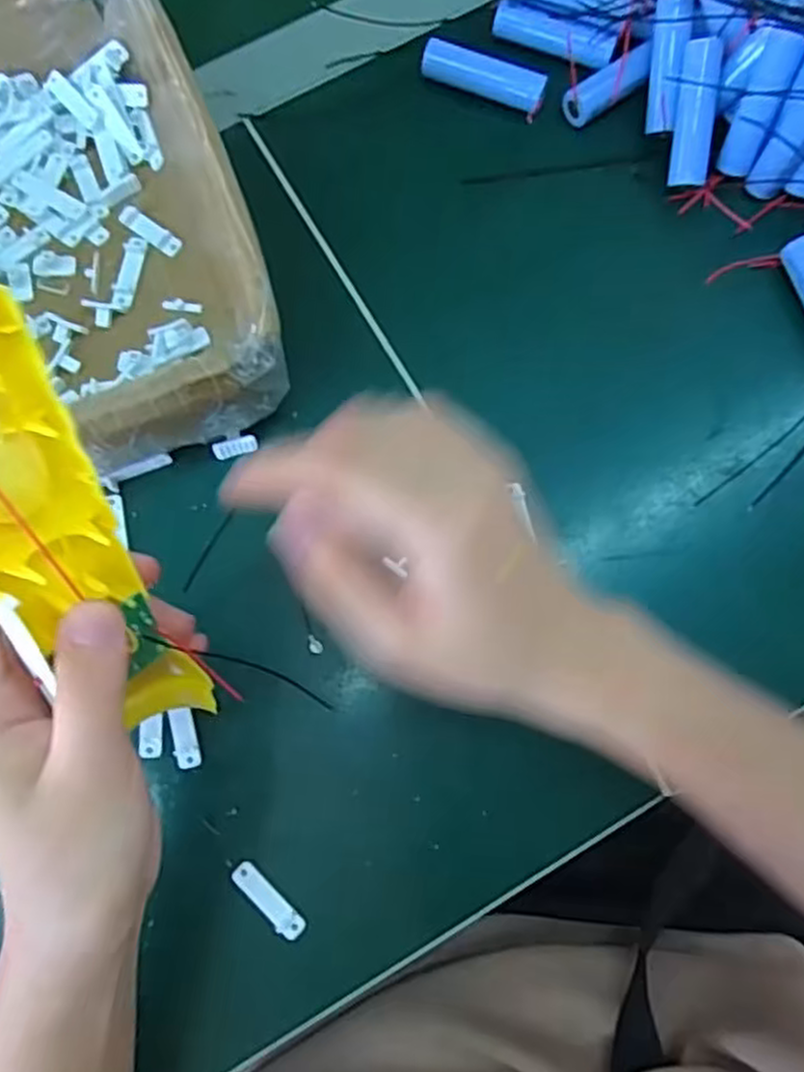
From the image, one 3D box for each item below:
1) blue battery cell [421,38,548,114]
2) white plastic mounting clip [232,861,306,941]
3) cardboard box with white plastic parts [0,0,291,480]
[{"bbox_3d":[0.043,-0.240,0.397,0.065,0.014,0.018,25,80,4],"label":"blue battery cell"},{"bbox_3d":[-0.057,0.156,0.324,0.038,0.005,0.009,43,82,7],"label":"white plastic mounting clip"},{"bbox_3d":[-0.179,-0.128,0.341,0.208,0.081,0.221,-20,80,-4],"label":"cardboard box with white plastic parts"}]

